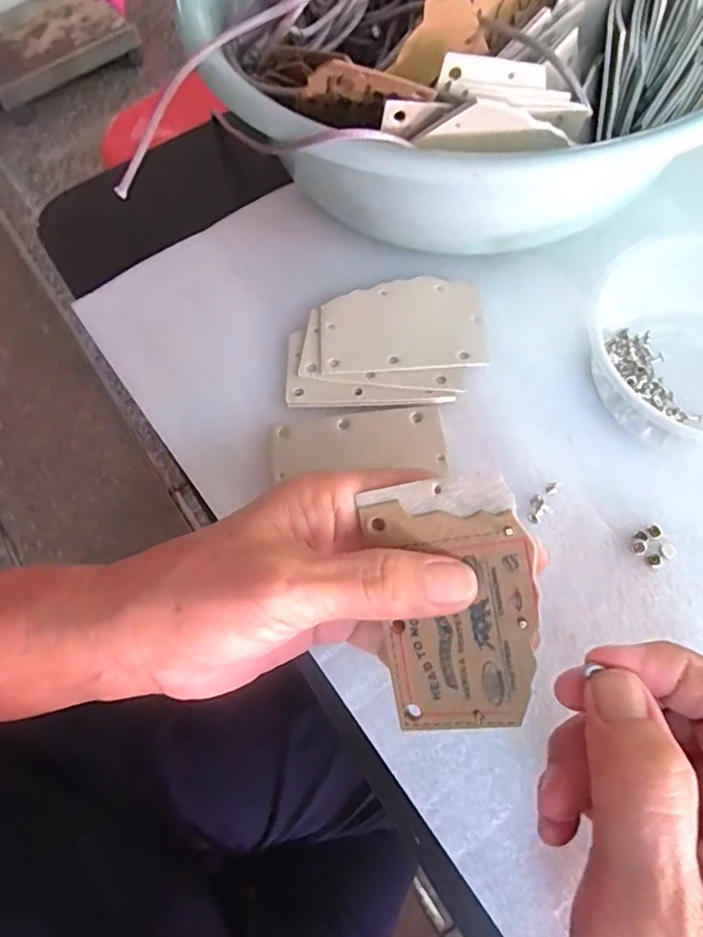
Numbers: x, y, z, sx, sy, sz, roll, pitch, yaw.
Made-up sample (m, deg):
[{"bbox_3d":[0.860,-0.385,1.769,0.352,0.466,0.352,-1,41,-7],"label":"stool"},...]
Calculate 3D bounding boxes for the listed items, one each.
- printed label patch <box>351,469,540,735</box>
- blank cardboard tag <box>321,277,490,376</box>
[{"bbox_3d":[0.035,0.046,0.193,0.053,0.006,0.082,-9,85,22],"label":"printed label patch"},{"bbox_3d":[0.026,-0.075,0.300,0.083,0.005,0.055,-3,68,2],"label":"blank cardboard tag"}]

